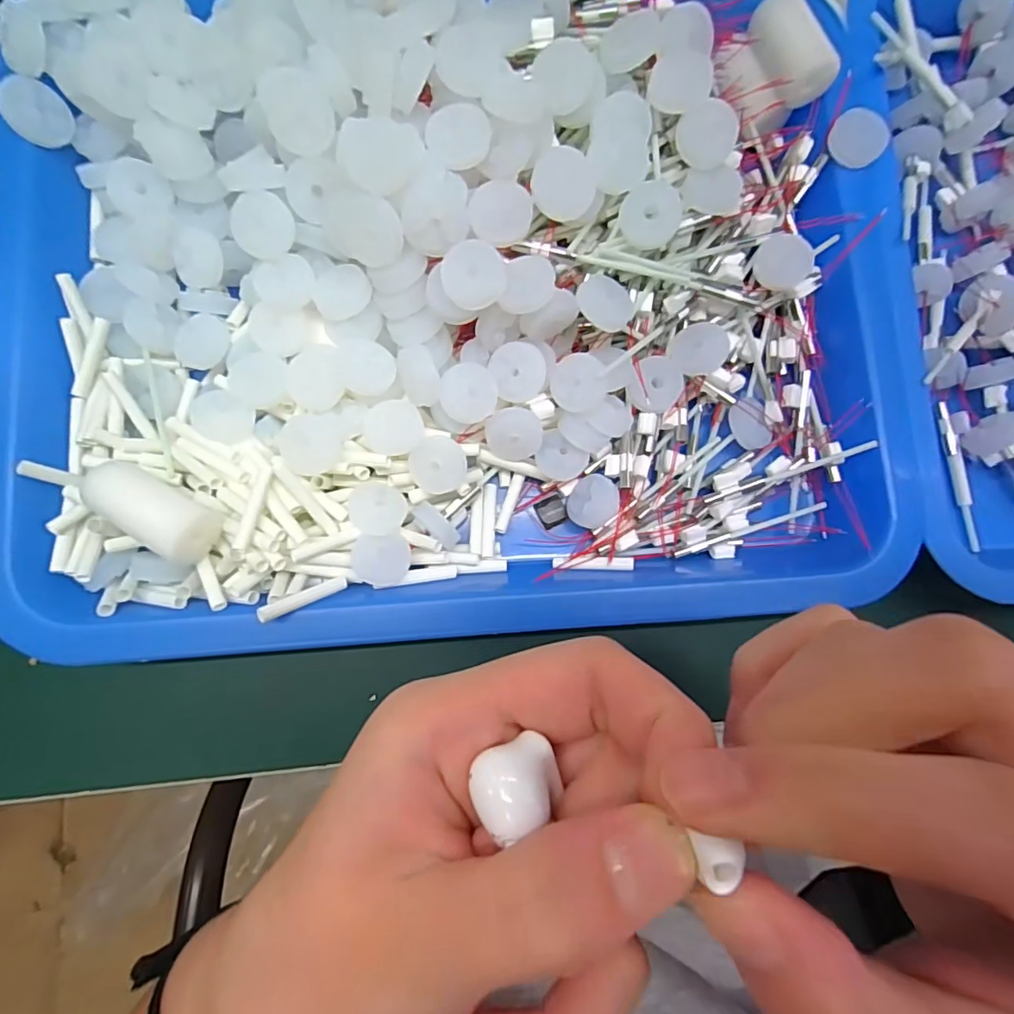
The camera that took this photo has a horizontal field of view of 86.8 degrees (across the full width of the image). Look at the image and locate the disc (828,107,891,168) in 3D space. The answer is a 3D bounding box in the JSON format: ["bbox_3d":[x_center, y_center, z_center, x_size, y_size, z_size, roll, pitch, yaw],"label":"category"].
[{"bbox_3d":[0.138,-0.145,0.211,0.020,0.004,0.021,2,101,11],"label":"disc"}]

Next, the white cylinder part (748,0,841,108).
[{"bbox_3d":[0.112,-0.183,0.214,0.018,0.017,0.042,-21,85,-6],"label":"white cylinder part"}]

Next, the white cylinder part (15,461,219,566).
[{"bbox_3d":[-0.129,-0.005,0.178,0.067,0.020,0.020,29,83,0],"label":"white cylinder part"}]

